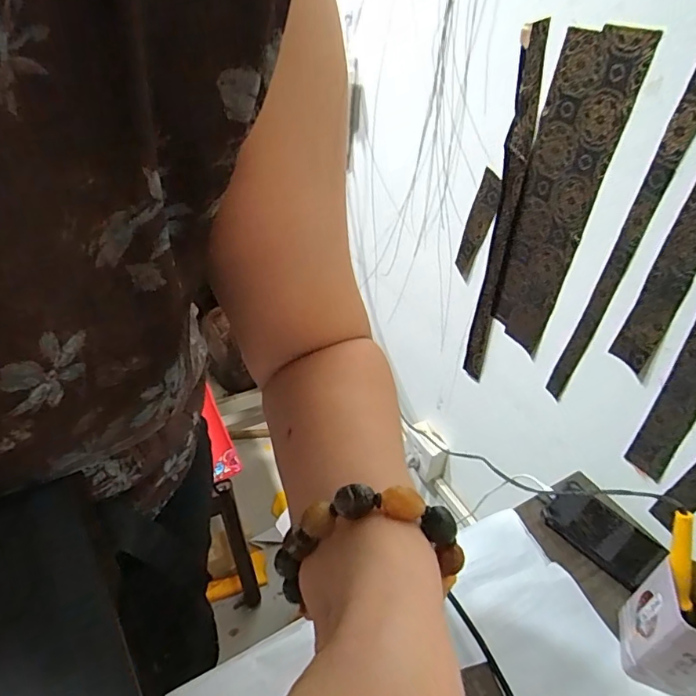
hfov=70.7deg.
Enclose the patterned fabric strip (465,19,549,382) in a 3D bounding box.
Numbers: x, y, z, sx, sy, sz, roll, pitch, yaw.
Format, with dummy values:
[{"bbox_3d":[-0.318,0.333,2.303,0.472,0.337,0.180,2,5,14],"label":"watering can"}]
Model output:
[{"bbox_3d":[0.231,-0.172,0.729,0.010,0.517,0.046,-15,34,-24],"label":"patterned fabric strip"}]

